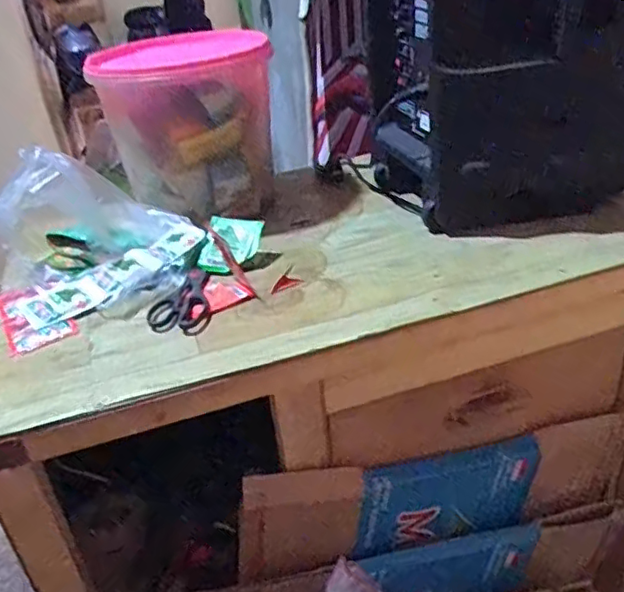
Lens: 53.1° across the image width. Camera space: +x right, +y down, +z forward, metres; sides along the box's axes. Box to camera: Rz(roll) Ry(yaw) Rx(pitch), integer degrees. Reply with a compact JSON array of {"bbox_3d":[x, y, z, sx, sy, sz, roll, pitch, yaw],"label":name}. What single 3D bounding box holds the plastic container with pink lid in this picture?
[{"bbox_3d":[-0.171,-0.241,0.920,0.237,0.222,0.229,-16,33,-13],"label":"plastic container with pink lid"}]

